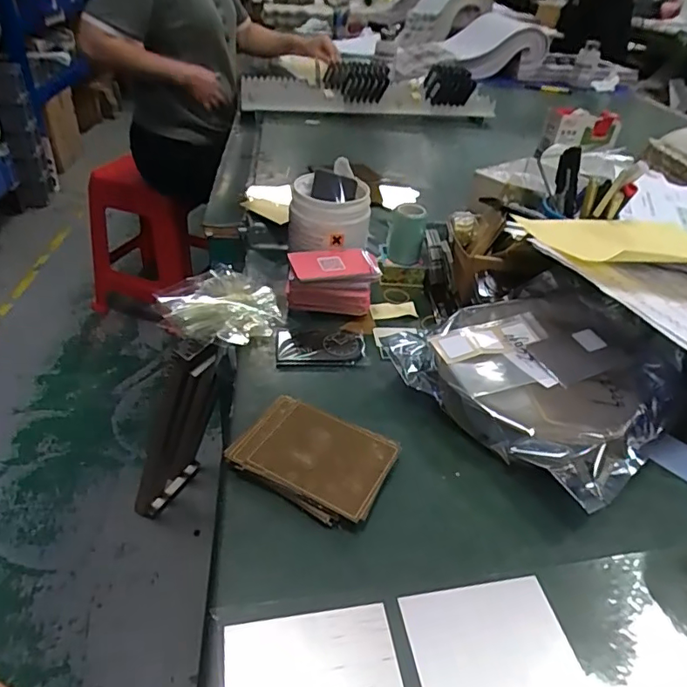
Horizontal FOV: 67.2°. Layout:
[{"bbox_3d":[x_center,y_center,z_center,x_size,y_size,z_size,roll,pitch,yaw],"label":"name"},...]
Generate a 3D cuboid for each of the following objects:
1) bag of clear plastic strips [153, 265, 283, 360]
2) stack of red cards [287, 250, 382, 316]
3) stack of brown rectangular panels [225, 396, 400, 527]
[{"bbox_3d":[-0.137,-0.044,0.567,0.127,0.018,0.136,-13,42,-22],"label":"bag of clear plastic strips"},{"bbox_3d":[-0.013,-0.070,0.582,0.095,0.055,0.061,3,38,-4],"label":"stack of red cards"},{"bbox_3d":[-0.023,0.088,0.405,0.115,0.021,0.082,19,40,17],"label":"stack of brown rectangular panels"}]

